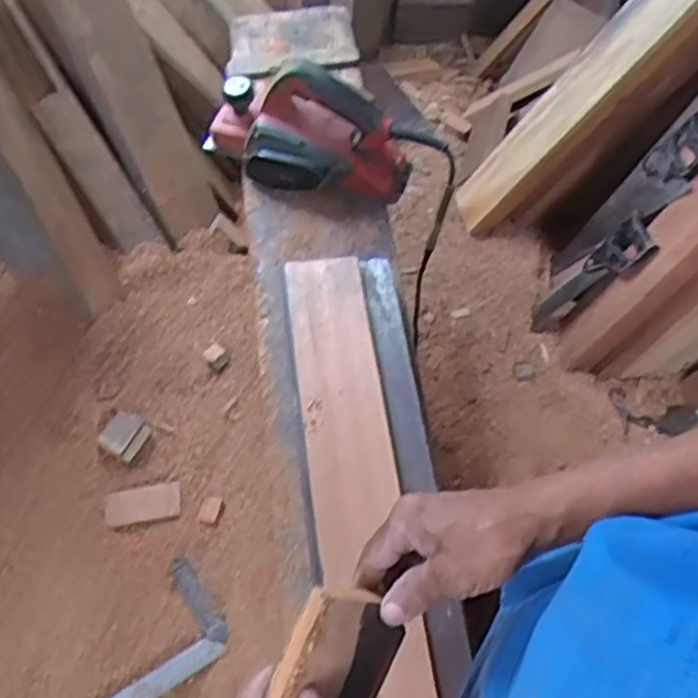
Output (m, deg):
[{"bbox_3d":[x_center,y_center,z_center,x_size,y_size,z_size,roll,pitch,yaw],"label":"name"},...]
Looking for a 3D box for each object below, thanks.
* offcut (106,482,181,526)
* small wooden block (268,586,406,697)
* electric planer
[{"bbox_3d":[-0.289,0.219,1.040,0.104,0.011,0.053,-8,62,-6],"label":"offcut"},{"bbox_3d":[-0.007,0.203,0.484,0.017,0.085,0.080,13,72,54],"label":"small wooden block"},{"bbox_3d":[-0.038,-0.284,0.933,0.299,0.141,0.119,16,62,7],"label":"electric planer"}]

